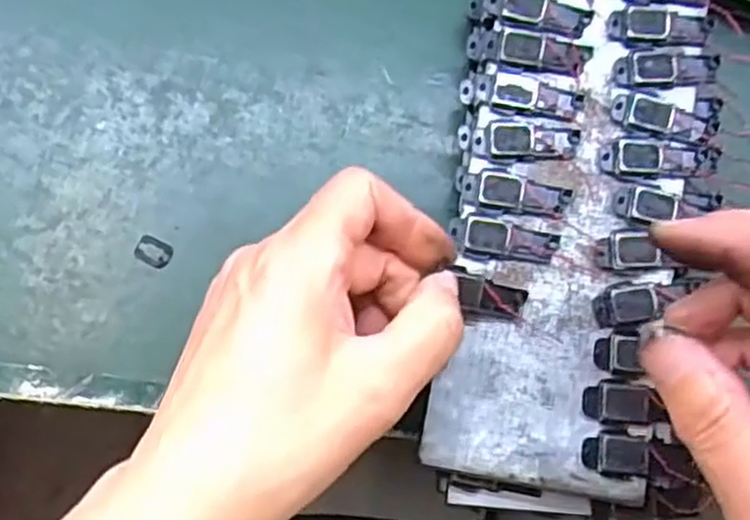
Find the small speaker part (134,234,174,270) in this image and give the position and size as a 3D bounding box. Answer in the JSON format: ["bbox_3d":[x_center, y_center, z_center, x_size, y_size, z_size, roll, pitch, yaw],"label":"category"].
[{"bbox_3d":[-0.089,-0.003,0.312,0.015,0.004,0.011,23,80,3],"label":"small speaker part"}]

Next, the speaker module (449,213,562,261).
[{"bbox_3d":[0.048,-0.008,0.286,0.039,0.004,0.015,6,79,0],"label":"speaker module"}]

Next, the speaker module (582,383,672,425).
[{"bbox_3d":[0.087,0.051,0.276,0.025,0.005,0.014,4,79,-1],"label":"speaker module"}]

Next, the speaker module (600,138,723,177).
[{"bbox_3d":[0.109,-0.038,0.291,0.047,0.004,0.014,3,79,-1],"label":"speaker module"}]

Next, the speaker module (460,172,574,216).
[{"bbox_3d":[0.053,-0.025,0.288,0.041,0.004,0.013,9,79,0],"label":"speaker module"}]

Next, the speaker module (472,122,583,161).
[{"bbox_3d":[0.057,-0.045,0.291,0.039,0.004,0.014,2,79,-1],"label":"speaker module"}]

